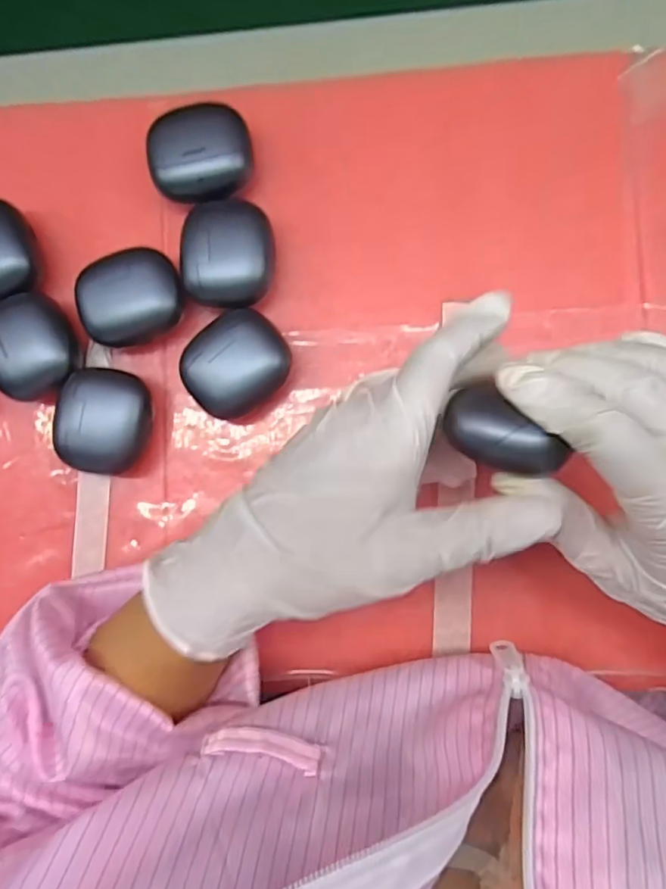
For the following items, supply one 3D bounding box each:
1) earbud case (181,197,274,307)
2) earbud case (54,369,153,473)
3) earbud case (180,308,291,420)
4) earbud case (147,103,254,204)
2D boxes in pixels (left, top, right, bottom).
[{"bbox_3d":[-0.056,-0.102,0.314,0.047,0.031,0.057,-6,87,5],"label":"earbud case"},{"bbox_3d":[-0.123,-0.012,0.314,0.046,0.031,0.054,-1,88,5],"label":"earbud case"},{"bbox_3d":[-0.051,-0.042,0.308,0.055,0.035,0.046,-45,85,2],"label":"earbud case"},{"bbox_3d":[-0.072,-0.157,0.316,0.053,0.026,0.053,-12,87,4],"label":"earbud case"}]

